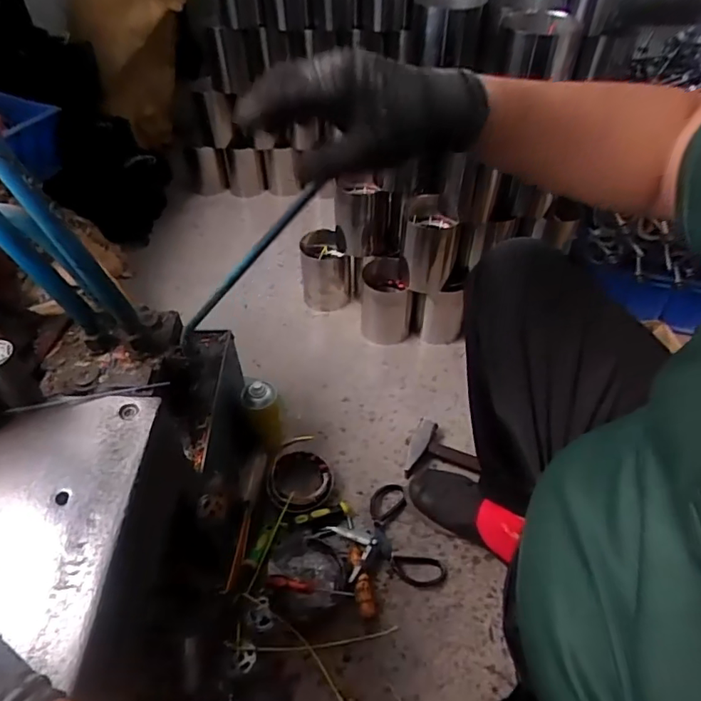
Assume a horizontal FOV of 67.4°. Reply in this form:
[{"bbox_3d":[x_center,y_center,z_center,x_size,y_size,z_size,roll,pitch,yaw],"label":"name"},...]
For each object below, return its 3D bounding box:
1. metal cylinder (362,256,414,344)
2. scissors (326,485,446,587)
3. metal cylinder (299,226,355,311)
[{"bbox_3d":[0.081,-0.110,1.208,0.110,0.157,0.123,0,47,1],"label":"metal cylinder"},{"bbox_3d":[0.053,0.323,0.892,0.157,0.033,0.187,-17,49,-15],"label":"scissors"},{"bbox_3d":[-0.059,-0.203,1.311,0.122,0.162,0.141,-5,47,-4],"label":"metal cylinder"}]

